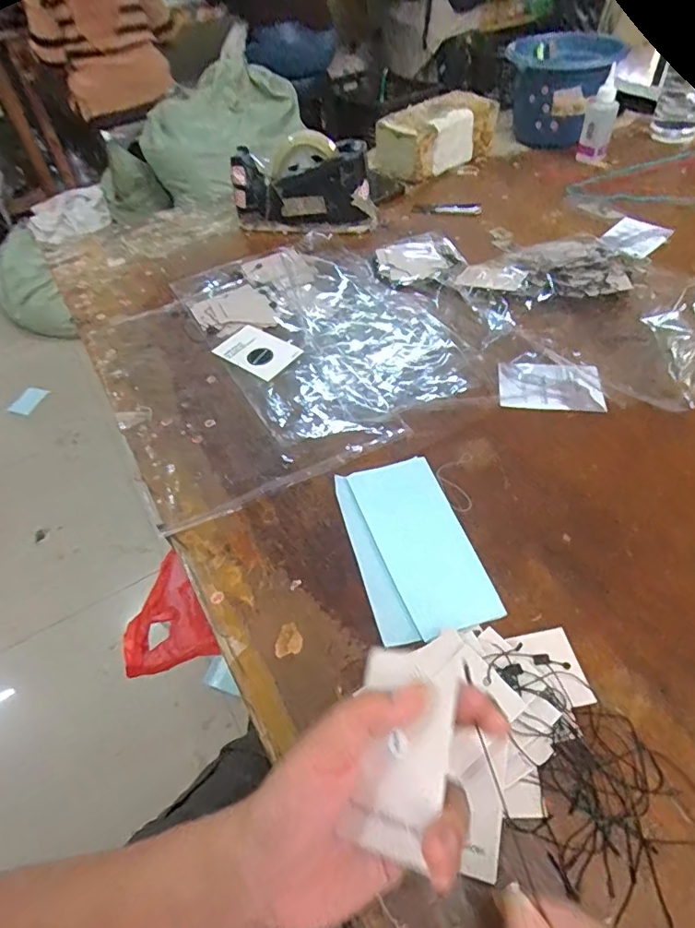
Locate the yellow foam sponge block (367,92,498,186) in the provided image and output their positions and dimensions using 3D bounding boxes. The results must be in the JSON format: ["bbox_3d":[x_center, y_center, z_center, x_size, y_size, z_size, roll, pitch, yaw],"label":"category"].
[{"bbox_3d":[0.149,-0.561,0.904,0.211,0.094,0.103,-34,54,-22],"label":"yellow foam sponge block"}]

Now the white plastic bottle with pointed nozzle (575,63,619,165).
[{"bbox_3d":[0.409,-0.557,0.851,0.048,0.120,0.029,18,53,20],"label":"white plastic bottle with pointed nozzle"}]

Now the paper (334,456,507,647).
[{"bbox_3d":[0.052,0.061,0.426,0.091,0.007,0.160,-14,49,-6],"label":"paper"}]

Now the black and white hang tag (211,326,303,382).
[{"bbox_3d":[-0.104,-0.130,0.606,0.091,0.007,0.058,28,62,21],"label":"black and white hang tag"}]

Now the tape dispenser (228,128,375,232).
[{"bbox_3d":[-0.065,-0.399,0.773,0.202,0.123,0.068,1,50,7],"label":"tape dispenser"}]

